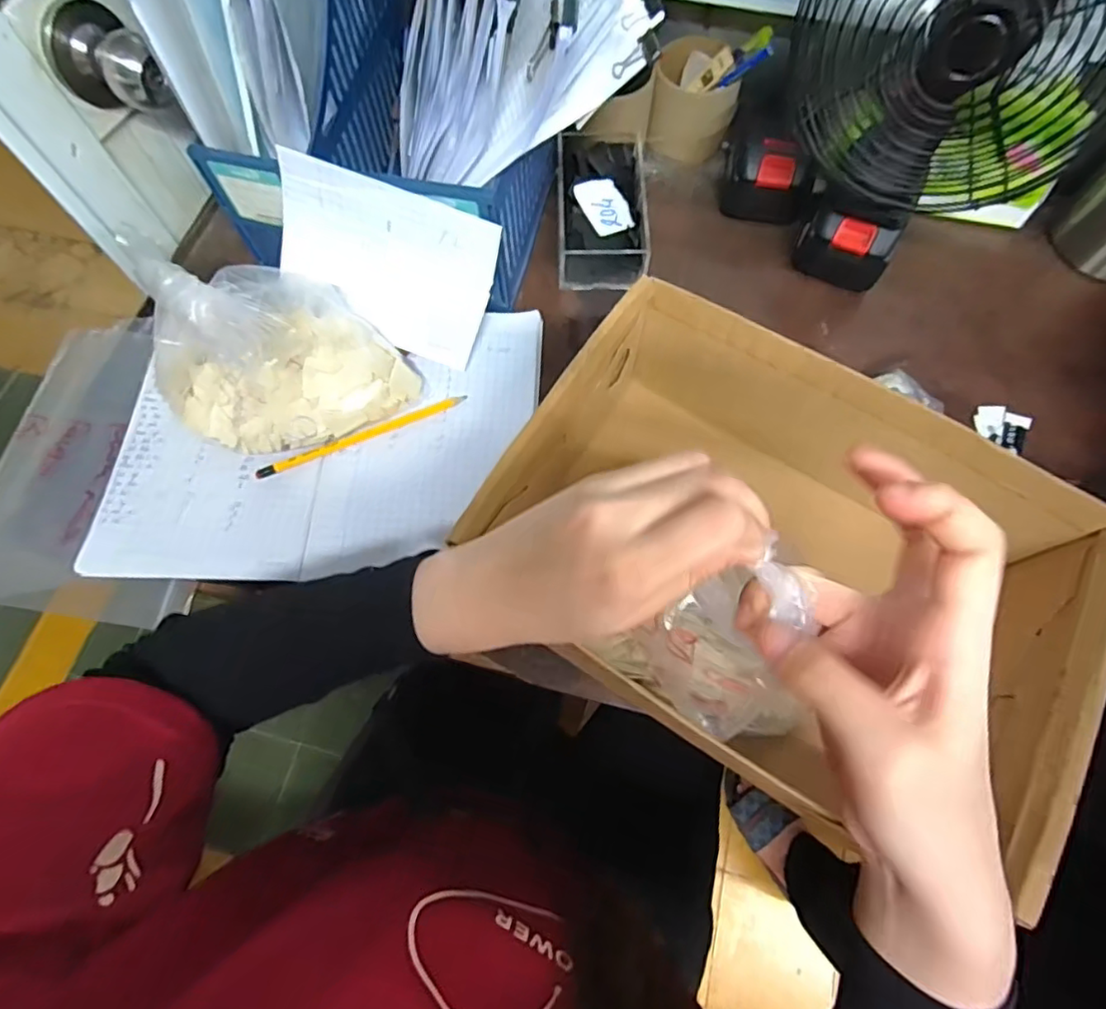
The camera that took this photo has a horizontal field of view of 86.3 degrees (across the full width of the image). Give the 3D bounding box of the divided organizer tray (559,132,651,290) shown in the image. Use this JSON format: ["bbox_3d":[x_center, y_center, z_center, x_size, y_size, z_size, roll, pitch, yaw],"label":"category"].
[{"bbox_3d":[0.045,-0.279,0.560,0.085,0.044,0.153,0,70,1],"label":"divided organizer tray"}]

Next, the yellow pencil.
[{"bbox_3d":[-0.157,-0.058,0.488,0.174,0.010,0.011,-24,72,-8],"label":"yellow pencil"}]

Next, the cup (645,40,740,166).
[{"bbox_3d":[0.139,-0.397,0.583,0.080,0.067,0.085,9,70,4],"label":"cup"}]

